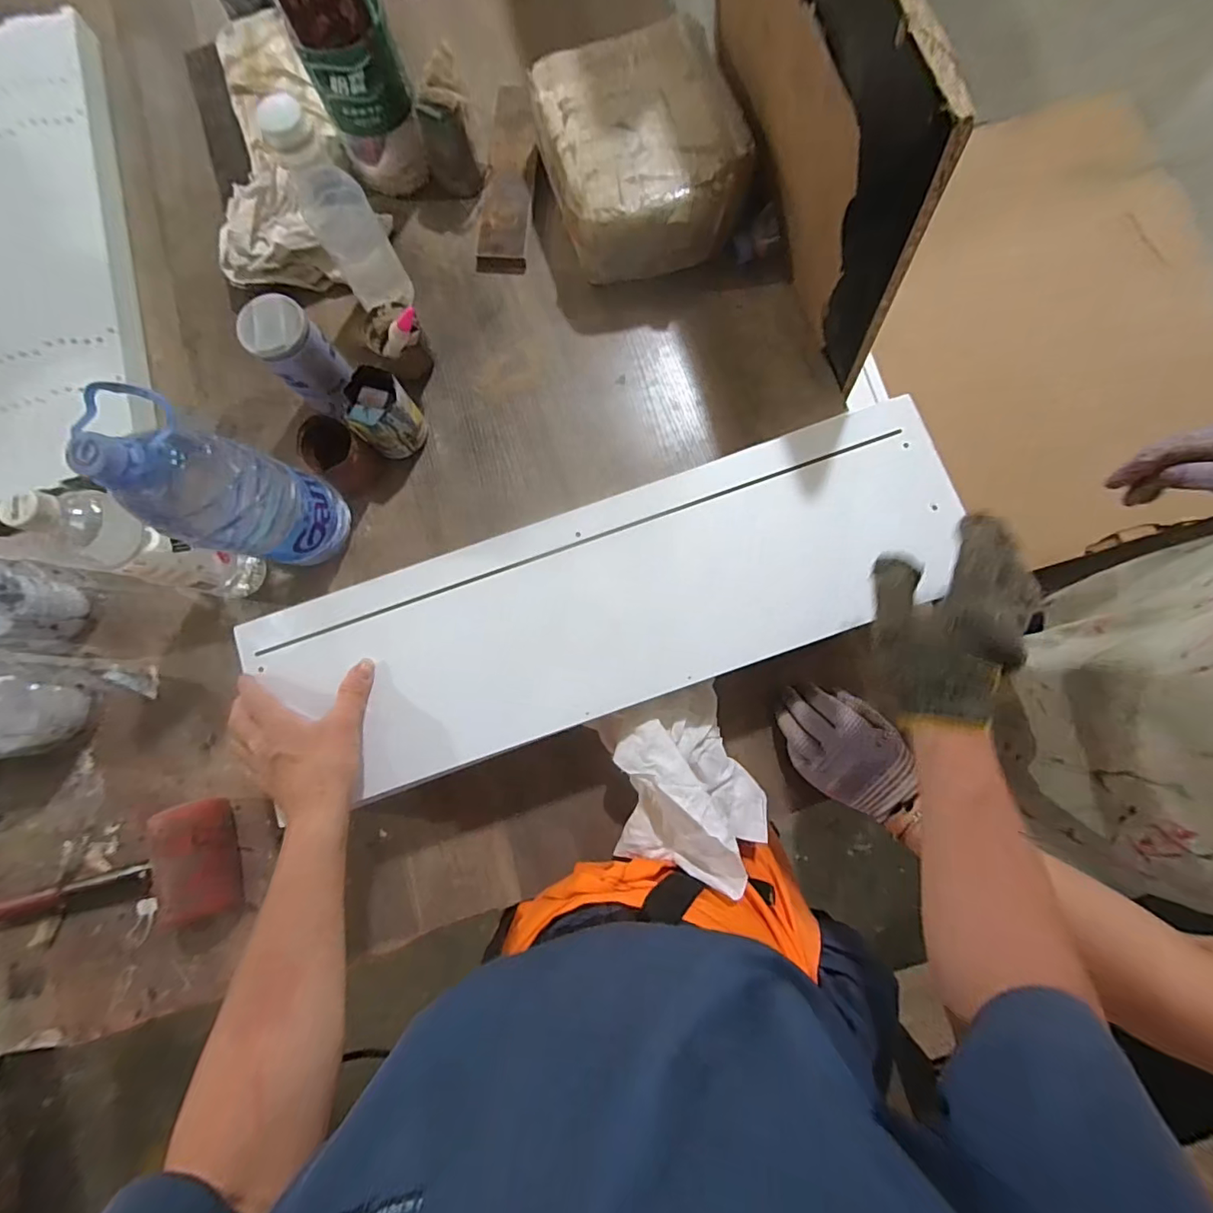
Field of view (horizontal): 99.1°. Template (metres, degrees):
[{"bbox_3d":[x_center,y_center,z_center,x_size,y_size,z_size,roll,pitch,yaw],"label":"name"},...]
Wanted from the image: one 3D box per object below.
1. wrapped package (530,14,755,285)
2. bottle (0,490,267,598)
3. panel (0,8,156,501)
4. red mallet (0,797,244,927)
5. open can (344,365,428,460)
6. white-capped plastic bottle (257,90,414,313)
[{"bbox_3d":[0.036,-0.515,0.603,0.203,0.105,0.245,-16,82,0],"label":"wrapped package"},{"bbox_3d":[-0.416,-0.051,0.484,0.063,0.217,0.059,16,83,5],"label":"bottle"},{"bbox_3d":[-0.742,-0.442,0.635,0.283,0.040,0.654,-17,82,0],"label":"panel"},{"bbox_3d":[-0.501,0.286,0.512,0.269,0.067,0.113,-19,82,0],"label":"red mallet"},{"bbox_3d":[-0.246,-0.213,0.574,0.068,0.087,0.074,0,82,3],"label":"open can"},{"bbox_3d":[-0.269,-0.398,0.537,0.063,0.208,0.061,0,82,3],"label":"white-capped plastic bottle"}]

